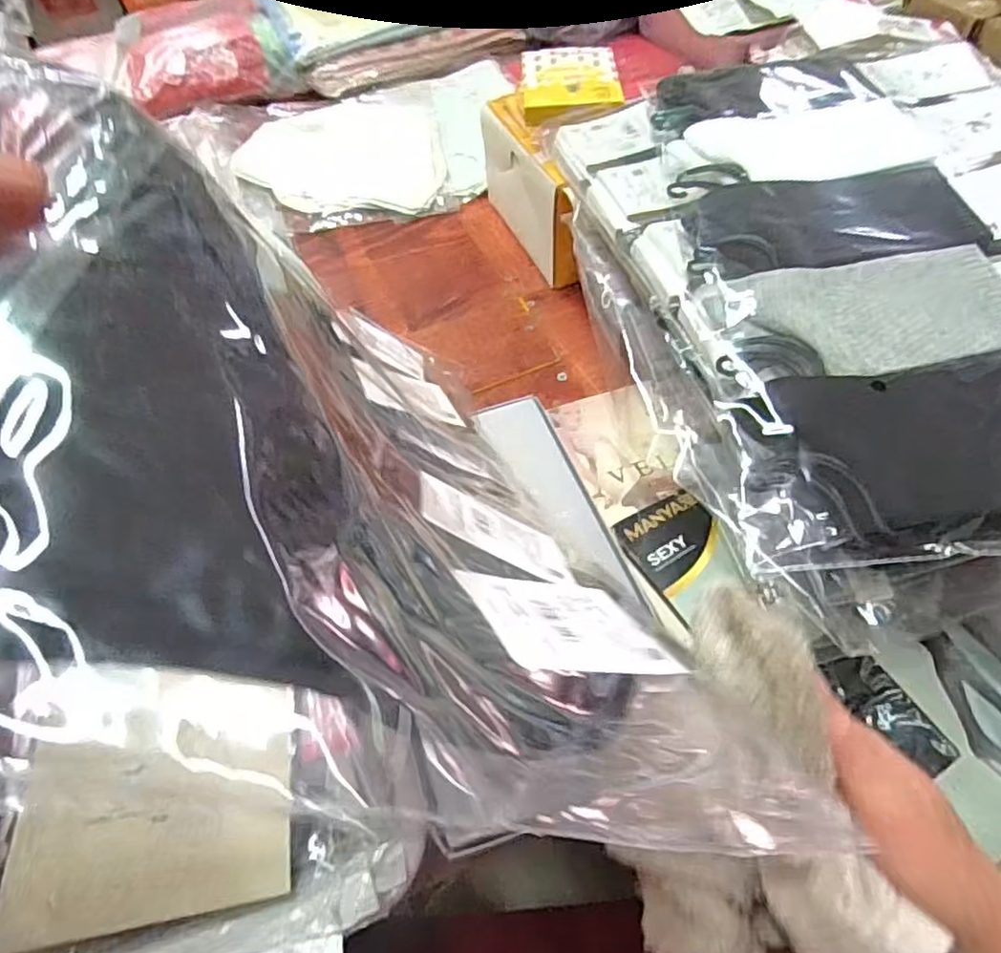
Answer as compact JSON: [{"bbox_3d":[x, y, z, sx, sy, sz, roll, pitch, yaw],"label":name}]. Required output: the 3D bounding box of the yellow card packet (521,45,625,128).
[{"bbox_3d":[0.073,-0.404,0.664,0.096,0.018,0.127,-1,54,2],"label":"yellow card packet"}]

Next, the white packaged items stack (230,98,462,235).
[{"bbox_3d":[-0.219,-0.445,0.900,0.273,0.015,0.308,-11,55,-5],"label":"white packaged items stack"}]

